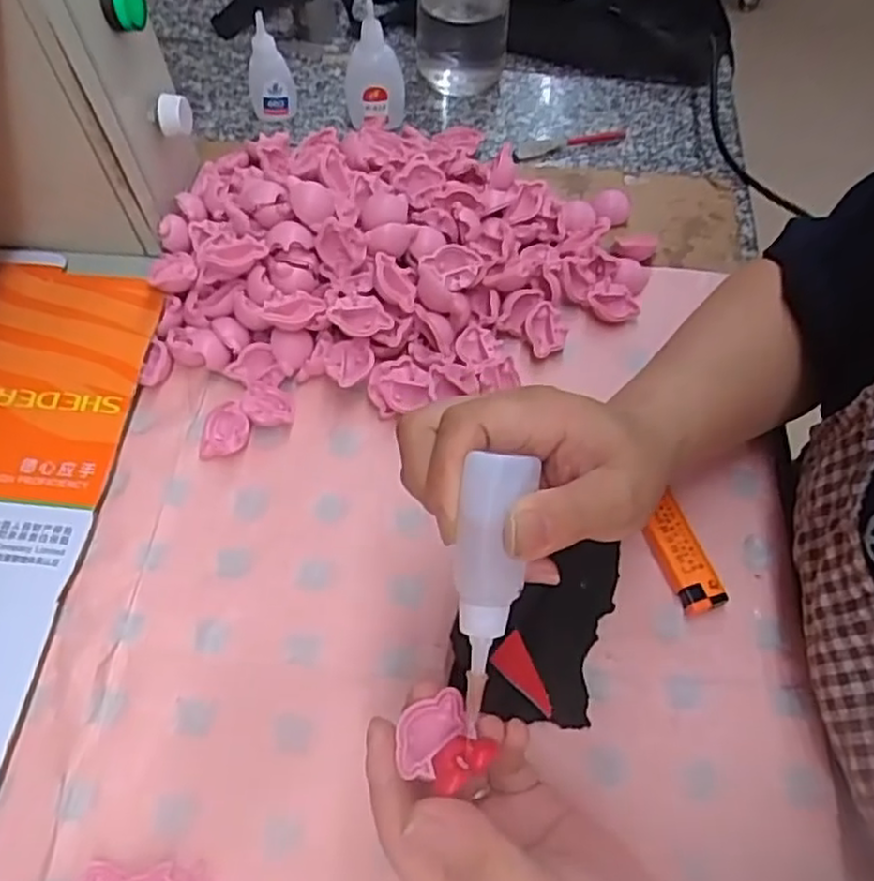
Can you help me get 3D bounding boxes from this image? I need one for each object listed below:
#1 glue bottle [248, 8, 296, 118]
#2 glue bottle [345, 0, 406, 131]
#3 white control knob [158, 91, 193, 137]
[{"bbox_3d":[-0.129,-0.286,0.545,0.034,0.072,0.022,-13,62,-11],"label":"glue bottle"},{"bbox_3d":[-0.046,-0.277,0.537,0.044,0.082,0.023,0,60,-3],"label":"glue bottle"},{"bbox_3d":[-0.165,-0.205,0.450,0.022,0.021,0.019,-17,64,-14],"label":"white control knob"}]

